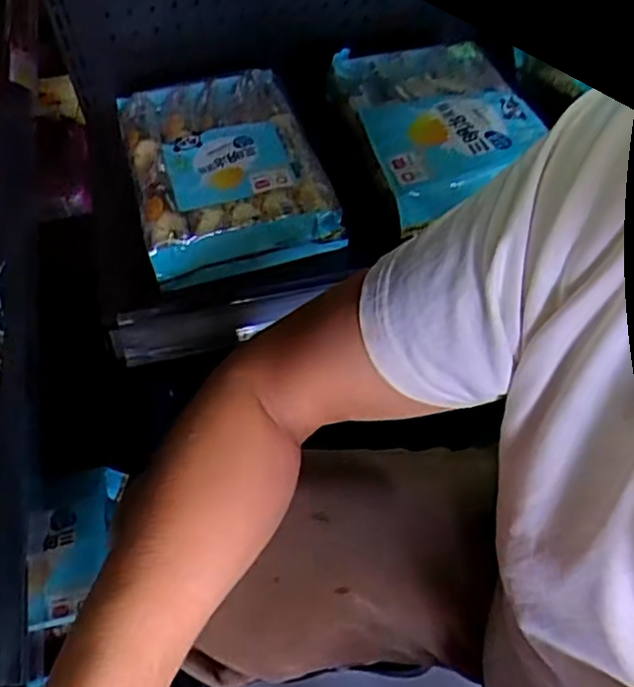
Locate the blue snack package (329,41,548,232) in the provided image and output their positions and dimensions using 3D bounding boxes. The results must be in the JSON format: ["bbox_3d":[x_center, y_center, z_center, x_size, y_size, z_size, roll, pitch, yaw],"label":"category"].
[{"bbox_3d":[0.130,-0.248,0.713,0.171,0.034,0.279,-11,53,-8],"label":"blue snack package"}]

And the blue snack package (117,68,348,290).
[{"bbox_3d":[-0.100,-0.194,0.693,0.185,0.058,0.276,-14,54,-9],"label":"blue snack package"}]

